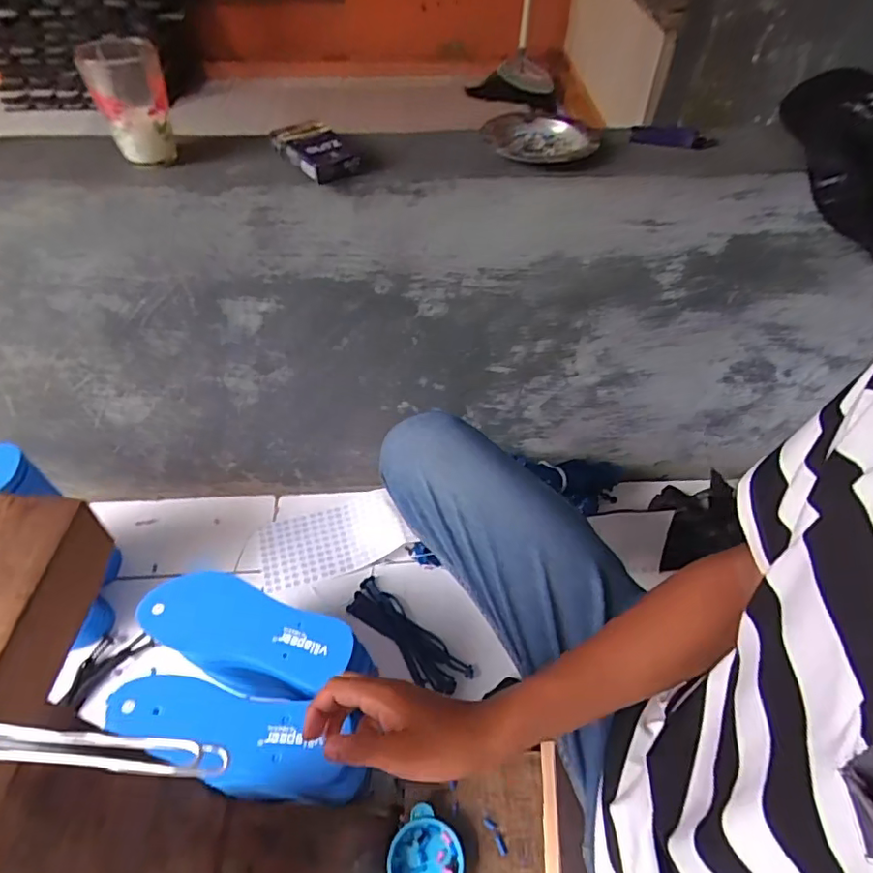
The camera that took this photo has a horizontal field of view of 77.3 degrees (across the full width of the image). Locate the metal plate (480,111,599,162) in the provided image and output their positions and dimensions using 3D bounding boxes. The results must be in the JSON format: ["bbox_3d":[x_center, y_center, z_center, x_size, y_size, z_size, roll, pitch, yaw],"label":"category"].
[{"bbox_3d":[0.107,-0.308,0.569,0.114,0.020,0.107,0,51,-1],"label":"metal plate"}]

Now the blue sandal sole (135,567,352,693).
[{"bbox_3d":[-0.211,0.213,0.613,0.240,0.026,0.083,13,52,10],"label":"blue sandal sole"}]

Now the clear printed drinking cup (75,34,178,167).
[{"bbox_3d":[-0.290,-0.321,0.526,0.066,0.093,0.070,-18,54,-15],"label":"clear printed drinking cup"}]

